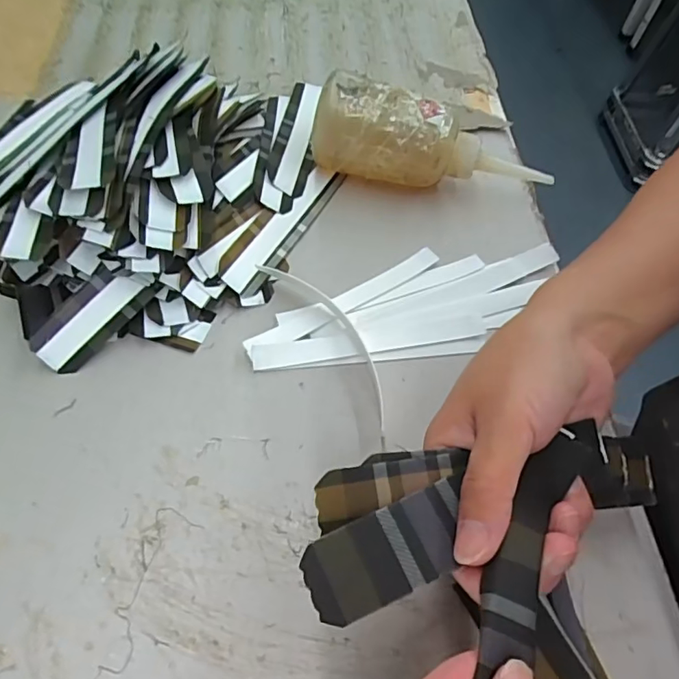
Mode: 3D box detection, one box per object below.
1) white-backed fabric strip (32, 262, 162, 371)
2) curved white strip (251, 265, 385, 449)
[{"bbox_3d":[-0.145,-0.014,0.308,0.072,0.006,0.032,-46,105,-8],"label":"white-backed fabric strip"},{"bbox_3d":[-0.003,-0.001,0.318,0.030,0.012,0.138,-29,64,-20],"label":"curved white strip"}]

